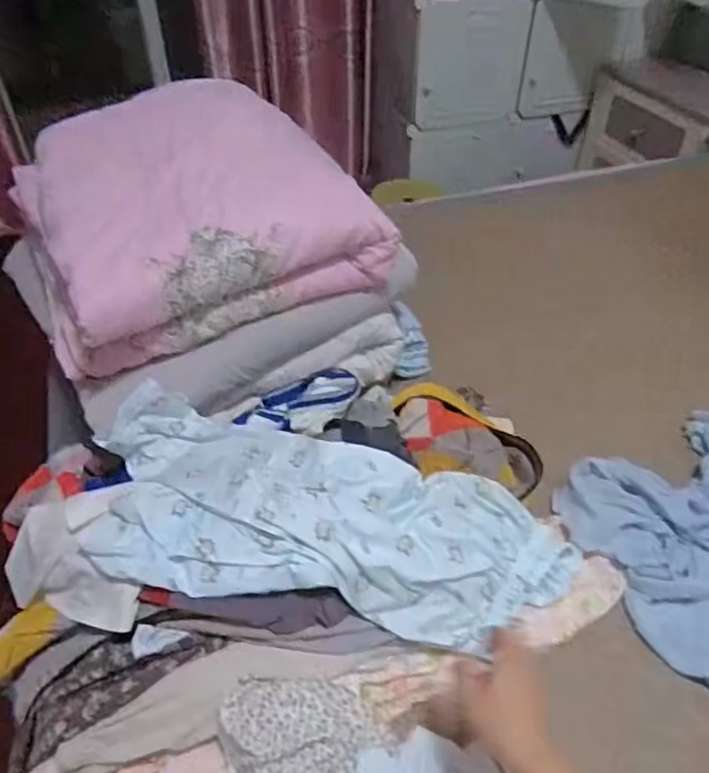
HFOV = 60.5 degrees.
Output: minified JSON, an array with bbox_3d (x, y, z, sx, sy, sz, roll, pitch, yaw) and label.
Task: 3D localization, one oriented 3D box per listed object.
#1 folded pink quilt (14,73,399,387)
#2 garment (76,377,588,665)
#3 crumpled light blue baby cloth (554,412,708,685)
[{"bbox_3d":[-0.241,-0.248,0.866,0.416,0.164,0.476,-20,48,-20],"label":"folded pink quilt"},{"bbox_3d":[-0.017,0.138,0.670,0.532,0.119,0.233,4,44,4],"label":"garment"},{"bbox_3d":[0.445,0.157,0.731,0.352,0.067,0.281,-21,48,-20],"label":"crumpled light blue baby cloth"}]

